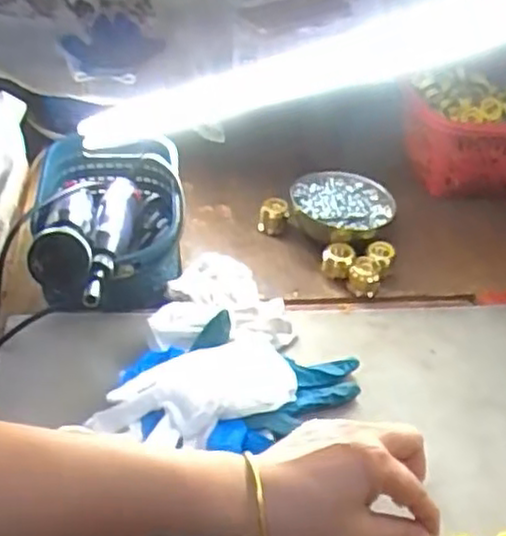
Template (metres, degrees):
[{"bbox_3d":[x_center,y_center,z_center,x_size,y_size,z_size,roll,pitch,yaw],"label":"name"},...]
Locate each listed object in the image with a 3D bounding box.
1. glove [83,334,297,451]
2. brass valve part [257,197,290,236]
[{"bbox_3d":[-0.043,0.105,0.581,0.168,0.047,0.080,-18,45,-27],"label":"glove"},{"bbox_3d":[0.023,-0.057,0.803,0.031,0.037,0.024,12,40,6],"label":"brass valve part"}]

